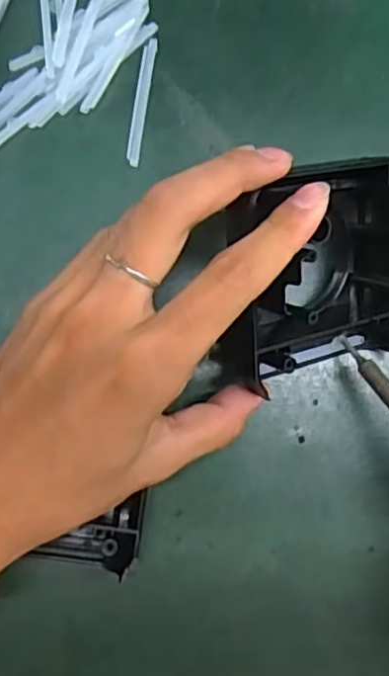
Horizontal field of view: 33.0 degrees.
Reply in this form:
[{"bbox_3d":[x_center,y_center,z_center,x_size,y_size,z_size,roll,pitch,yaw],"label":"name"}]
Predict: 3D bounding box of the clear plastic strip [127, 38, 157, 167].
[{"bbox_3d":[-0.026,-0.118,0.328,0.007,0.004,0.065,9,84,-1],"label":"clear plastic strip"}]

